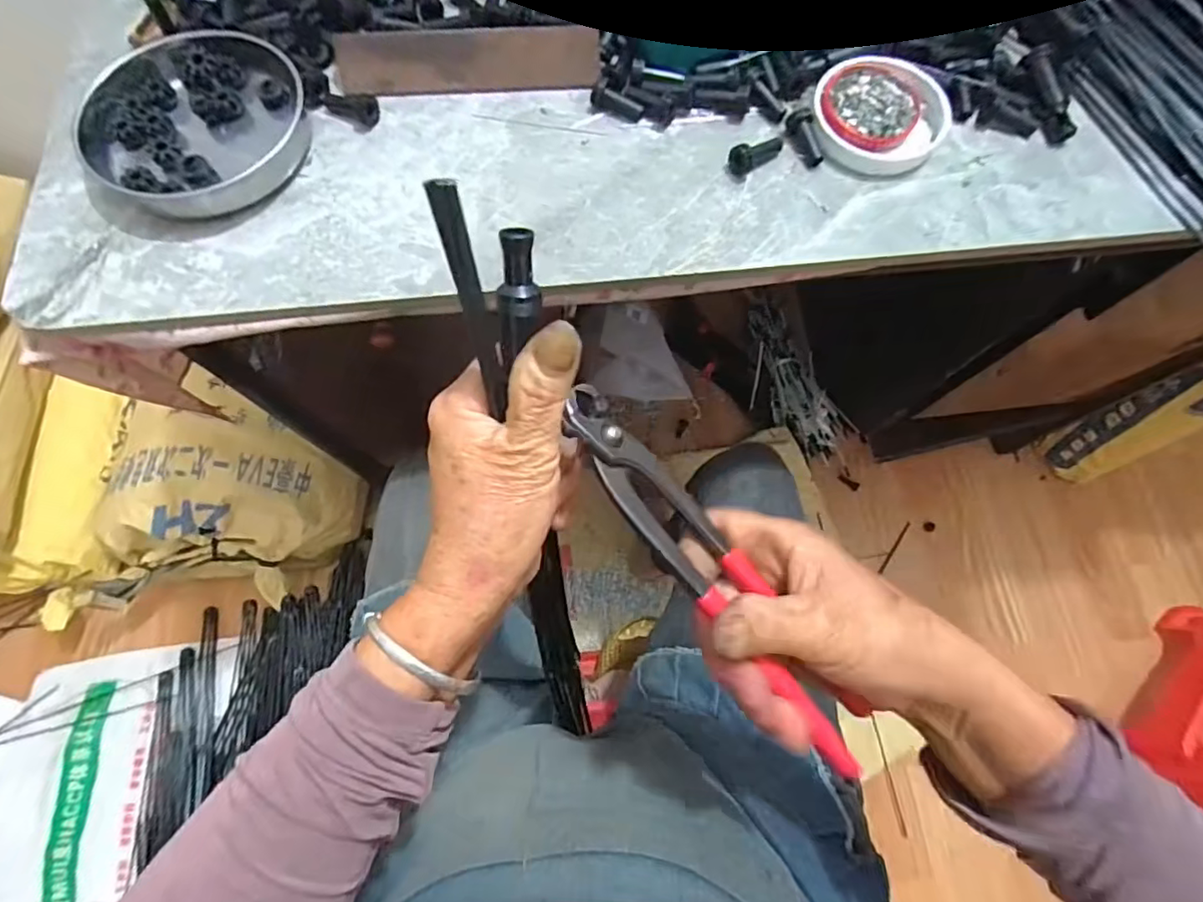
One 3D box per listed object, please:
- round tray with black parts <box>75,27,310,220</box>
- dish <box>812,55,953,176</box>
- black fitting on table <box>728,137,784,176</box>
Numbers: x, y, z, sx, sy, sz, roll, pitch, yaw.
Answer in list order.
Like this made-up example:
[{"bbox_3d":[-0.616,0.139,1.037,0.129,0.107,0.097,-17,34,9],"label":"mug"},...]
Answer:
[{"bbox_3d":[-0.270,-0.220,0.380,0.136,0.017,0.133,0,75,-1],"label":"round tray with black parts"},{"bbox_3d":[0.192,-0.235,0.395,0.088,0.012,0.087,0,75,-1],"label":"dish"},{"bbox_3d":[0.106,-0.201,0.387,0.042,0.016,0.017,-29,77,-22],"label":"black fitting on table"}]

